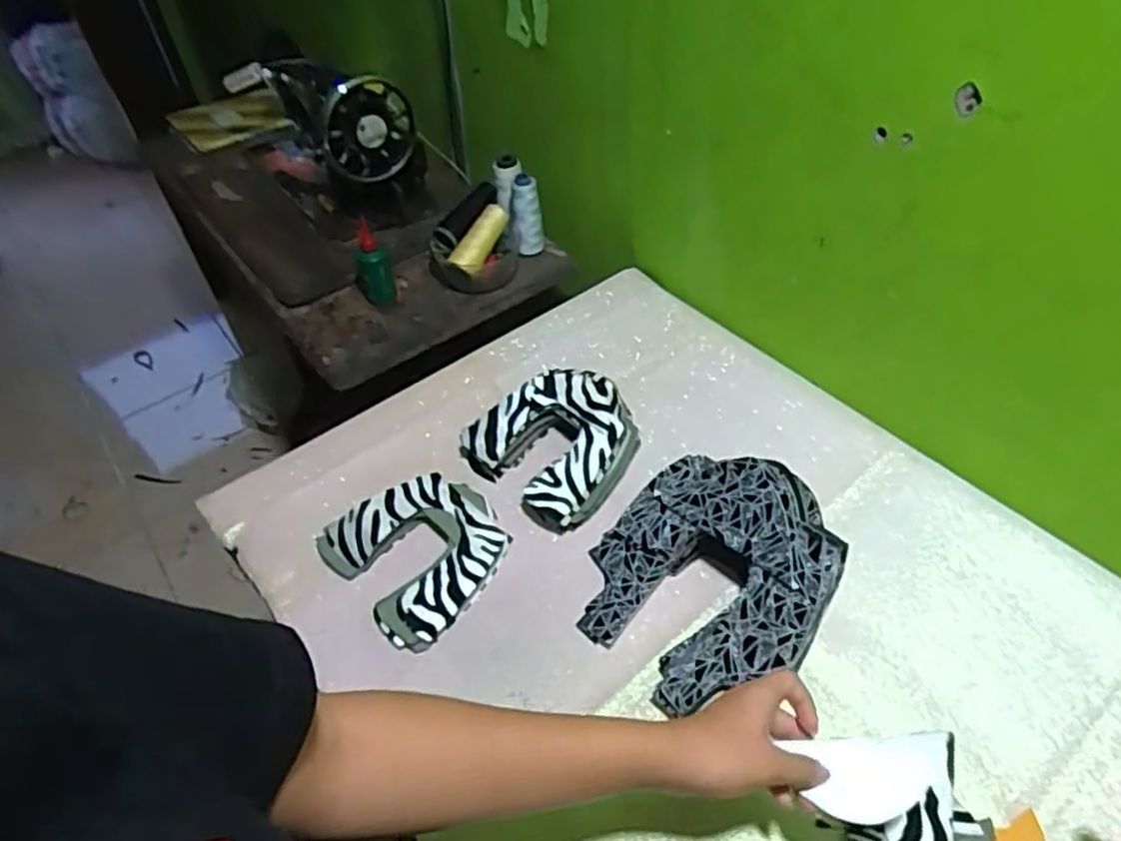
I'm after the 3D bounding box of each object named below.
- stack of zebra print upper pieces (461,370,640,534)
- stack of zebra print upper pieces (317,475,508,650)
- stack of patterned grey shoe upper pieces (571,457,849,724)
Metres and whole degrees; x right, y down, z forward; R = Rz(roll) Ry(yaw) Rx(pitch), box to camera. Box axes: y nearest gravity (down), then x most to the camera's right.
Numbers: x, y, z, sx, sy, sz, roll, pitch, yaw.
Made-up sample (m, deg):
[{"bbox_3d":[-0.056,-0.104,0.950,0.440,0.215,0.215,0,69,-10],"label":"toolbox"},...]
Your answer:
[{"bbox_3d":[0.000,0.015,0.741,0.160,0.066,0.167,-35,54,-26],"label":"stack of zebra print upper pieces"},{"bbox_3d":[-0.134,0.124,0.678,0.145,0.028,0.158,-36,55,-27],"label":"stack of zebra print upper pieces"},{"bbox_3d":[0.124,0.130,0.601,0.194,0.099,0.201,18,51,19],"label":"stack of patterned grey shoe upper pieces"}]

